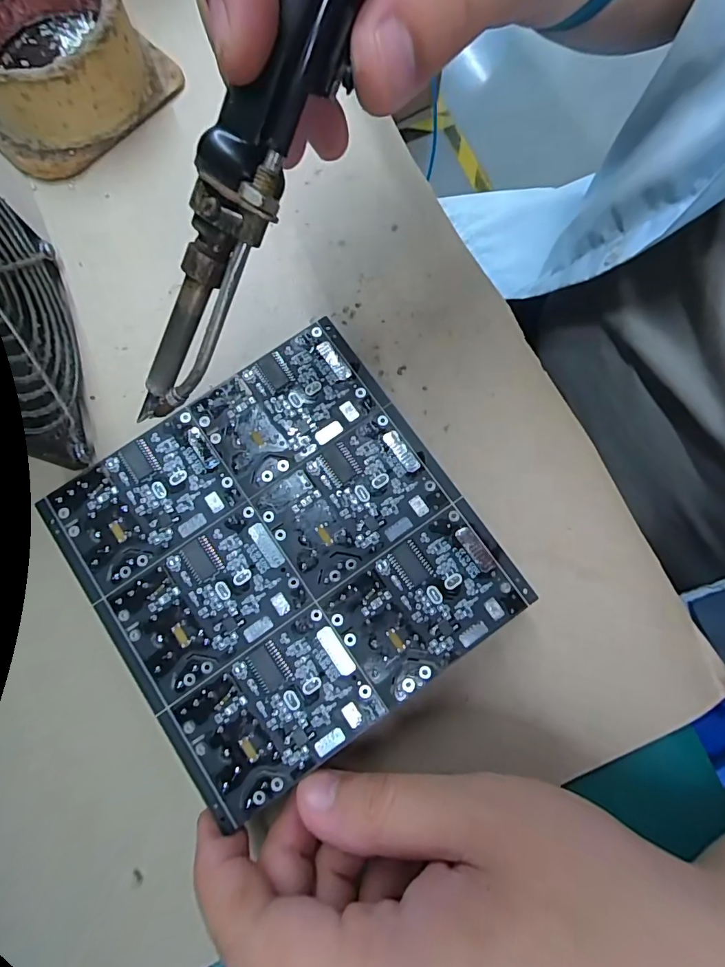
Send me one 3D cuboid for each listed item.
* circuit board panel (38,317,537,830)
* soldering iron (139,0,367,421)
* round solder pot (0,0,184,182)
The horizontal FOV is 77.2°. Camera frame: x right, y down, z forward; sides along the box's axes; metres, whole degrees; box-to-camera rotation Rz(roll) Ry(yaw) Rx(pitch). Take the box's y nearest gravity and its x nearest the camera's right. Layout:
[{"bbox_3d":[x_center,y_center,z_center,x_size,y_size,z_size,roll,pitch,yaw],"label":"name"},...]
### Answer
[{"bbox_3d":[-0.030,0.025,0.171,0.132,0.004,0.136,-35,81,-6],"label":"circuit board panel"},{"bbox_3d":[-0.021,-0.095,0.108,0.024,0.017,0.193,38,118,7],"label":"soldering iron"},{"bbox_3d":[-0.157,-0.214,0.223,0.088,0.040,0.096,43,82,7],"label":"round solder pot"}]

